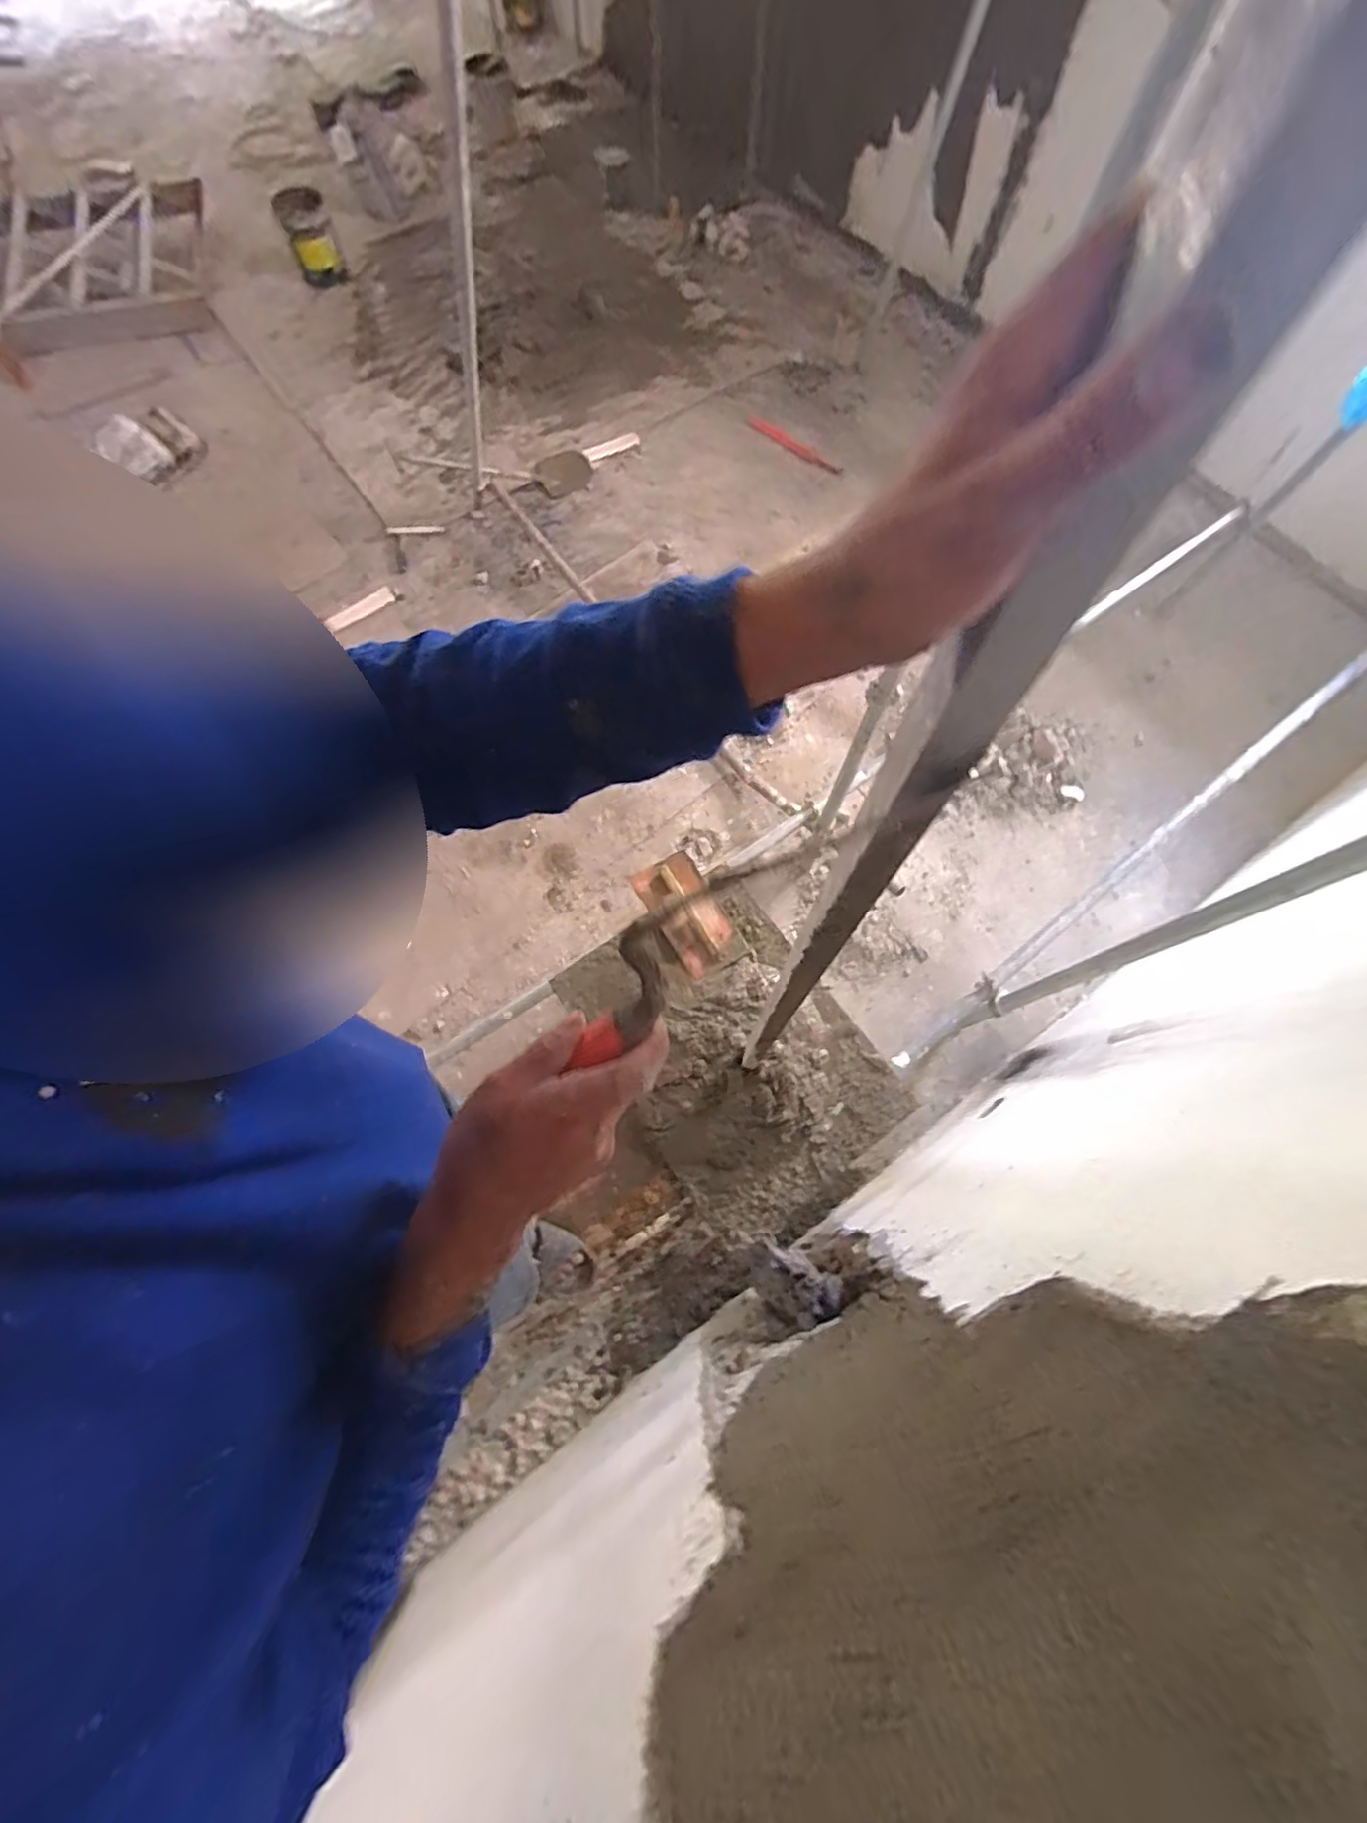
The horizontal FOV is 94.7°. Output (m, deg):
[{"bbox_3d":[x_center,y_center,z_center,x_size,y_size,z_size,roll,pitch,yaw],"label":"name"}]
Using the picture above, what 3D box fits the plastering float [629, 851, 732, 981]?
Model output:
[{"bbox_3d":[0.009,0.001,1.450,0.149,0.059,0.293,-30,73,-11],"label":"plastering float"}]

